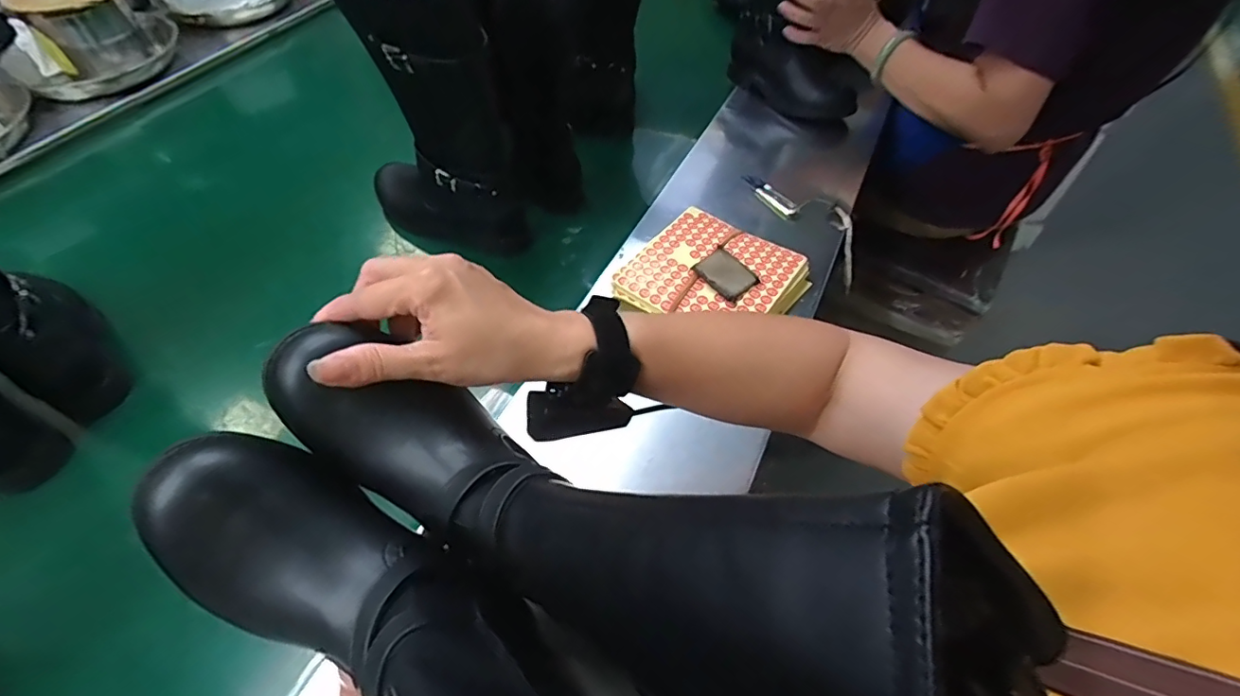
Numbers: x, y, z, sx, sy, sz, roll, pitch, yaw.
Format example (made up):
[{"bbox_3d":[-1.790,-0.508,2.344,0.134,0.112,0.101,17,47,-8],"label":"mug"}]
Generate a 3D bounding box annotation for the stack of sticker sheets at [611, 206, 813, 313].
[{"bbox_3d":[0.107,-0.079,0.615,0.171,0.031,0.174,33,60,20],"label":"stack of sticker sheets"}]

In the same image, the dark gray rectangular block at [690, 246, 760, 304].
[{"bbox_3d":[0.119,-0.085,0.596,0.052,0.010,0.064,-33,62,-22],"label":"dark gray rectangular block"}]

